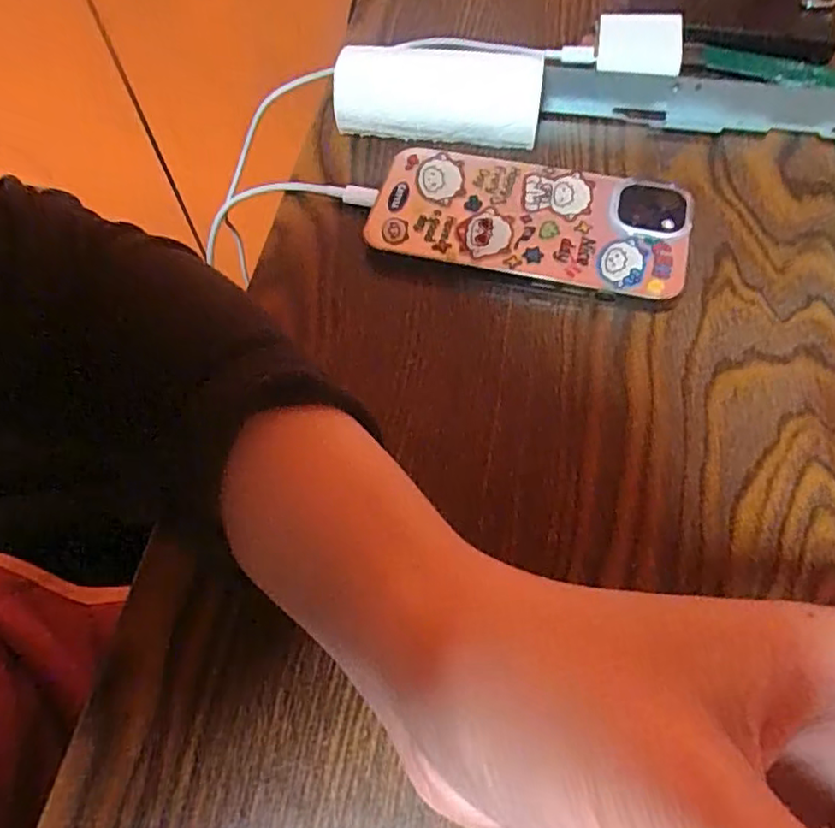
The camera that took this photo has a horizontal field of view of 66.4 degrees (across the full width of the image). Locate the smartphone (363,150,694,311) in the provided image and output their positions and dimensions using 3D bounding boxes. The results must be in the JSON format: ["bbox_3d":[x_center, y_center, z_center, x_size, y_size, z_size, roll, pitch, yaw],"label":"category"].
[{"bbox_3d":[0.049,-0.086,0.285,0.137,0.008,0.064,11,69,7],"label":"smartphone"}]

